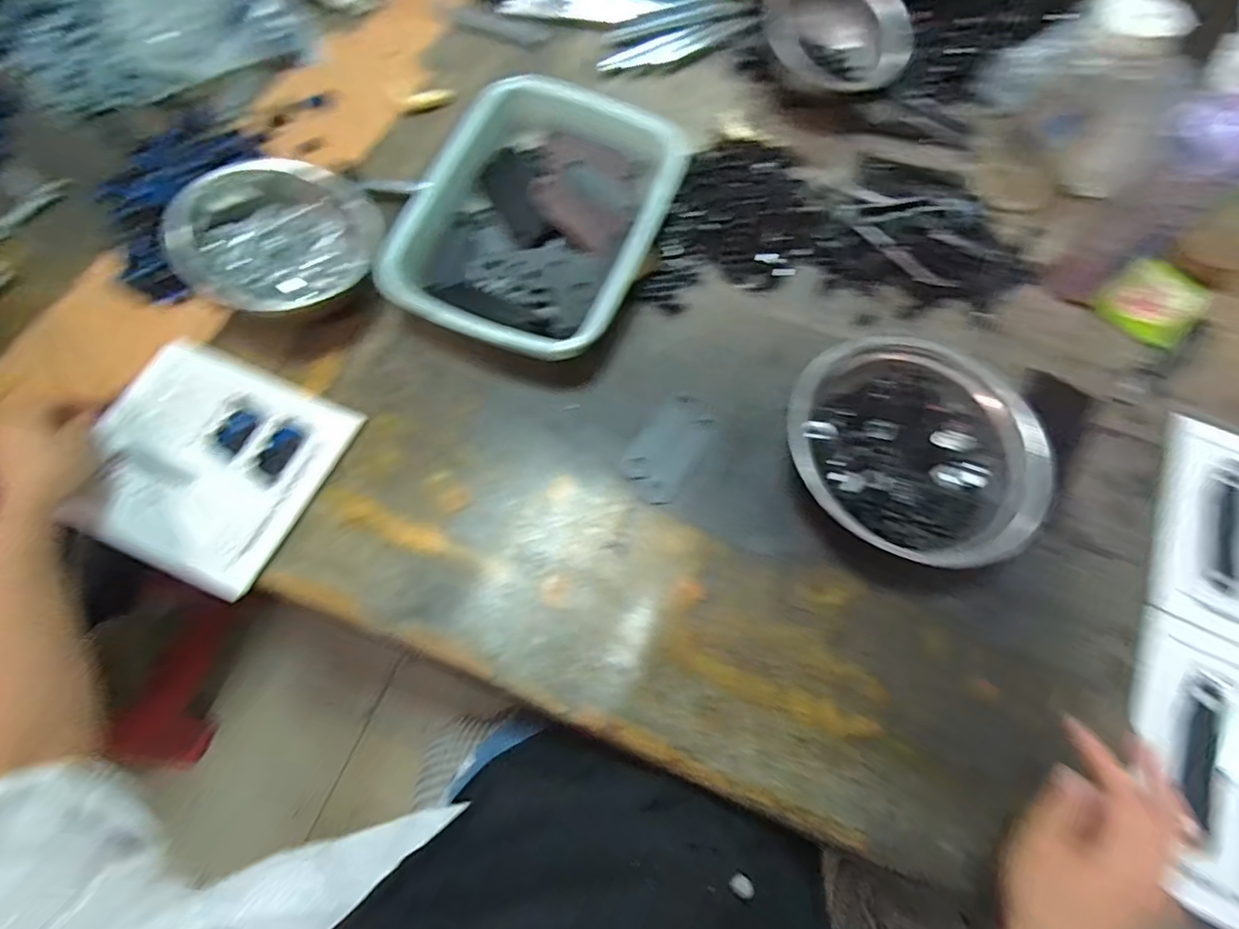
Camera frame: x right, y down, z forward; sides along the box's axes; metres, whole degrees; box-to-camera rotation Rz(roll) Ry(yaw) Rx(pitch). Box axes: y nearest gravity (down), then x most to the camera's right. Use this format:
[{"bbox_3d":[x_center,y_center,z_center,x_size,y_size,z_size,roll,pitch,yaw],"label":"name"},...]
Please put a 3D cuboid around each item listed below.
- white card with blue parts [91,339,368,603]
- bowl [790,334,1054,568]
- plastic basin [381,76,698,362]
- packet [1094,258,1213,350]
[{"bbox_3d":[-0.393,-0.005,0.527,0.220,0.021,0.199,22,71,7],"label":"white card with blue parts"},{"bbox_3d":[0.267,-0.010,0.519,0.218,0.067,0.203,0,70,0],"label":"bowl"},{"bbox_3d":[-0.081,-0.268,0.605,0.242,0.075,0.331,22,71,8],"label":"plastic basin"},{"bbox_3d":[0.616,-0.189,0.636,0.092,0.025,0.092,-41,75,-14],"label":"packet"}]

